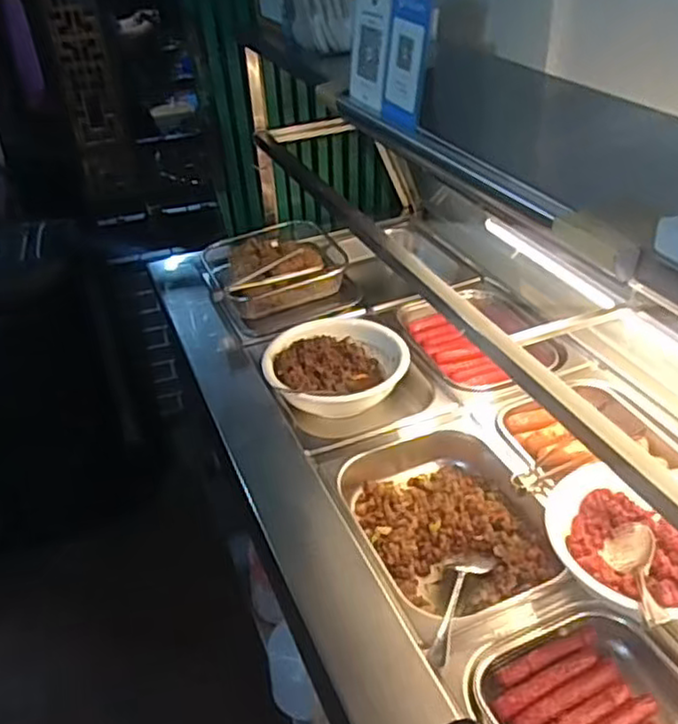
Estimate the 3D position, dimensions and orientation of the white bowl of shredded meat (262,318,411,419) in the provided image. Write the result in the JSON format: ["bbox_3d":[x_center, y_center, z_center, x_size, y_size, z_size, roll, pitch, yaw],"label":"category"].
[{"bbox_3d":[-0.015,-0.001,1.229,0.247,0.087,0.215,-17,38,-19],"label":"white bowl of shredded meat"}]

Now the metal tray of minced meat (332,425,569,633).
[{"bbox_3d":[0.139,0.208,0.957,0.244,0.080,0.329,-15,37,-17],"label":"metal tray of minced meat"}]

